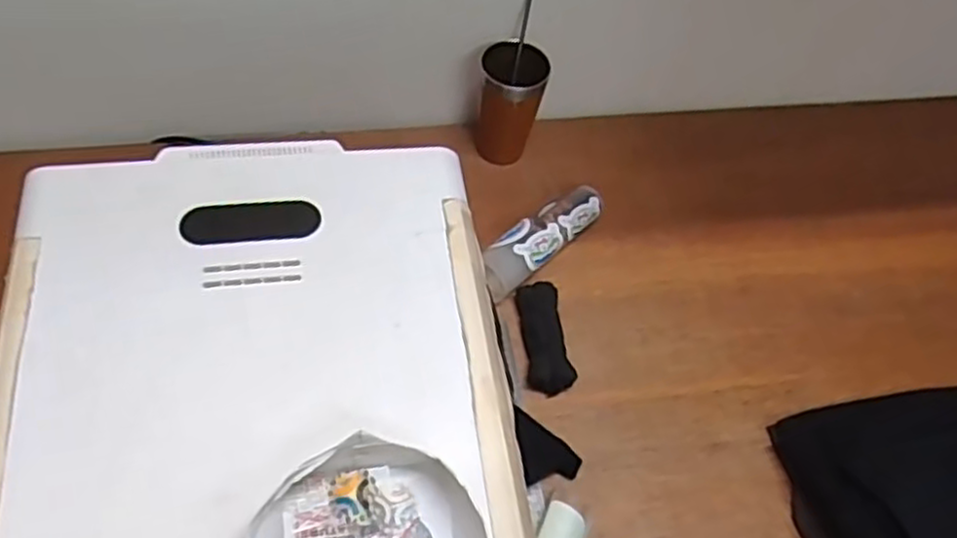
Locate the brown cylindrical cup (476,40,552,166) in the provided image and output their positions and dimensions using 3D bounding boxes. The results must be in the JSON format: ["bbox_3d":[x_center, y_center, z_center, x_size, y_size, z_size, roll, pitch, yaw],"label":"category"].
[{"bbox_3d":[0.038,-0.198,0.928,0.075,0.169,0.080,4,56,-7],"label":"brown cylindrical cup"}]

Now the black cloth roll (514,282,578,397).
[{"bbox_3d":[0.075,0.075,0.813,0.049,0.035,0.126,-3,58,-12],"label":"black cloth roll"}]

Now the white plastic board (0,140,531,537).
[{"bbox_3d":[-0.175,0.100,0.587,0.394,0.027,0.493,-6,60,-8],"label":"white plastic board"}]

